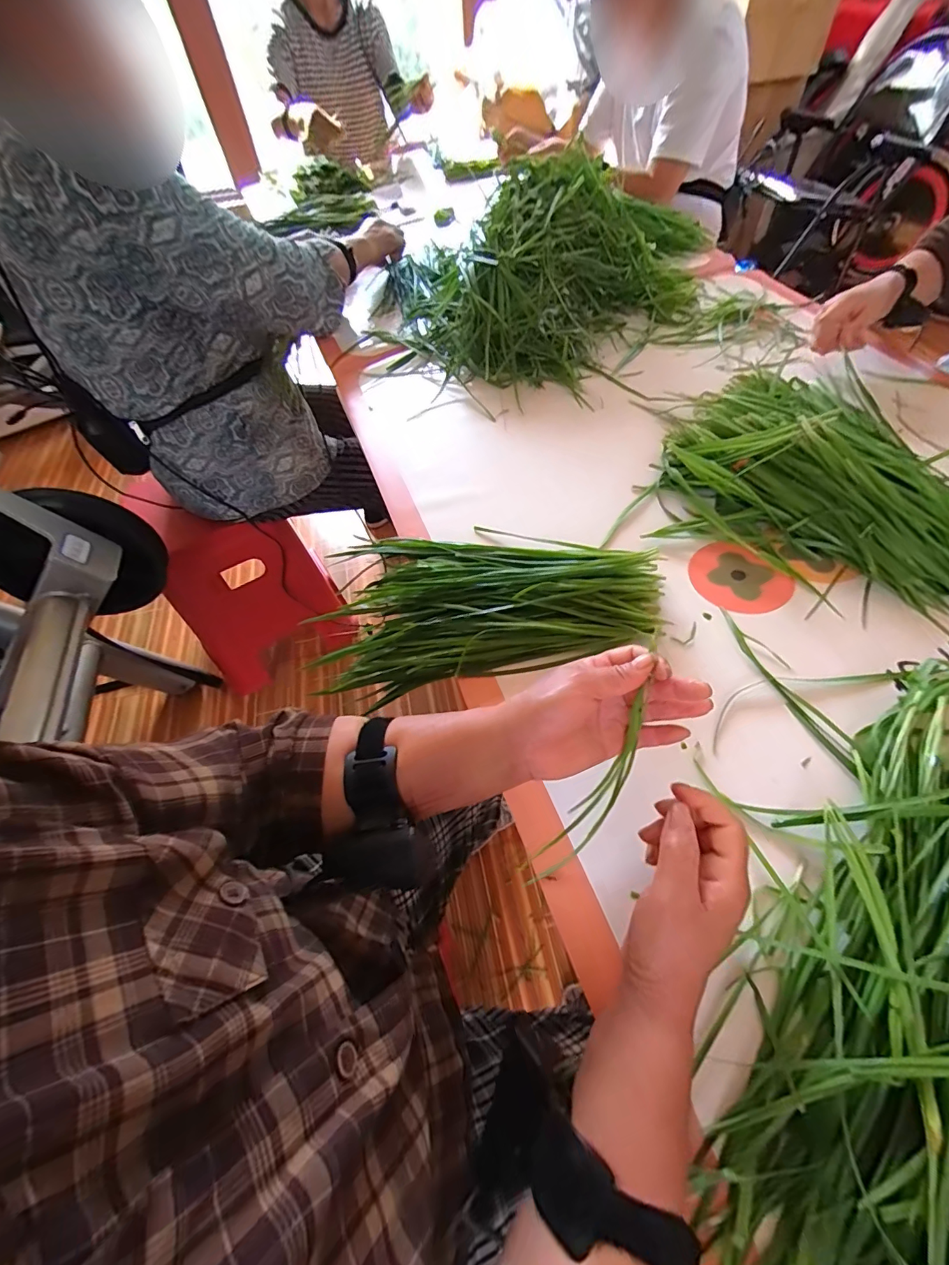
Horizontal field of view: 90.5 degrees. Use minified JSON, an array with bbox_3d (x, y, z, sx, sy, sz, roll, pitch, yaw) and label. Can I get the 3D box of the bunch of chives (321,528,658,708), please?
[{"bbox_3d":[0.009,-0.052,0.471,0.313,0.047,0.191,-10,56,-1],"label":"bunch of chives"}]

